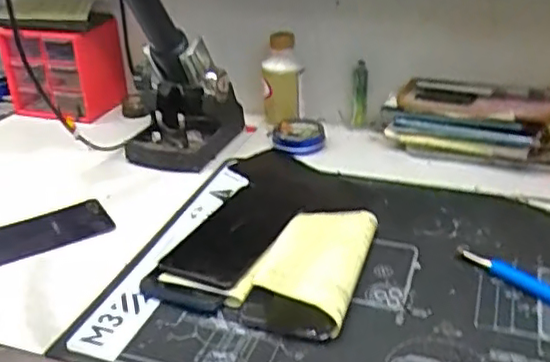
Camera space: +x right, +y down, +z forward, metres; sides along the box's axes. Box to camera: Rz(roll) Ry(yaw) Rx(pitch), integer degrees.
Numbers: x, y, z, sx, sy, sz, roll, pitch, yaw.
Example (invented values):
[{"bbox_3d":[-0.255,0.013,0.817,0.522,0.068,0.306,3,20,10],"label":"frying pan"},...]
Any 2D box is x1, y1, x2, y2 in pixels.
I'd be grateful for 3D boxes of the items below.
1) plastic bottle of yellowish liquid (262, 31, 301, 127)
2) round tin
[{"bbox_3d":[0.007,-0.124,0.796,0.043,0.121,0.048,-4,29,-4],"label":"plastic bottle of yellowish liquid"},{"bbox_3d":[0.029,-0.055,0.773,0.062,0.021,0.061,-2,29,1],"label":"round tin"}]

